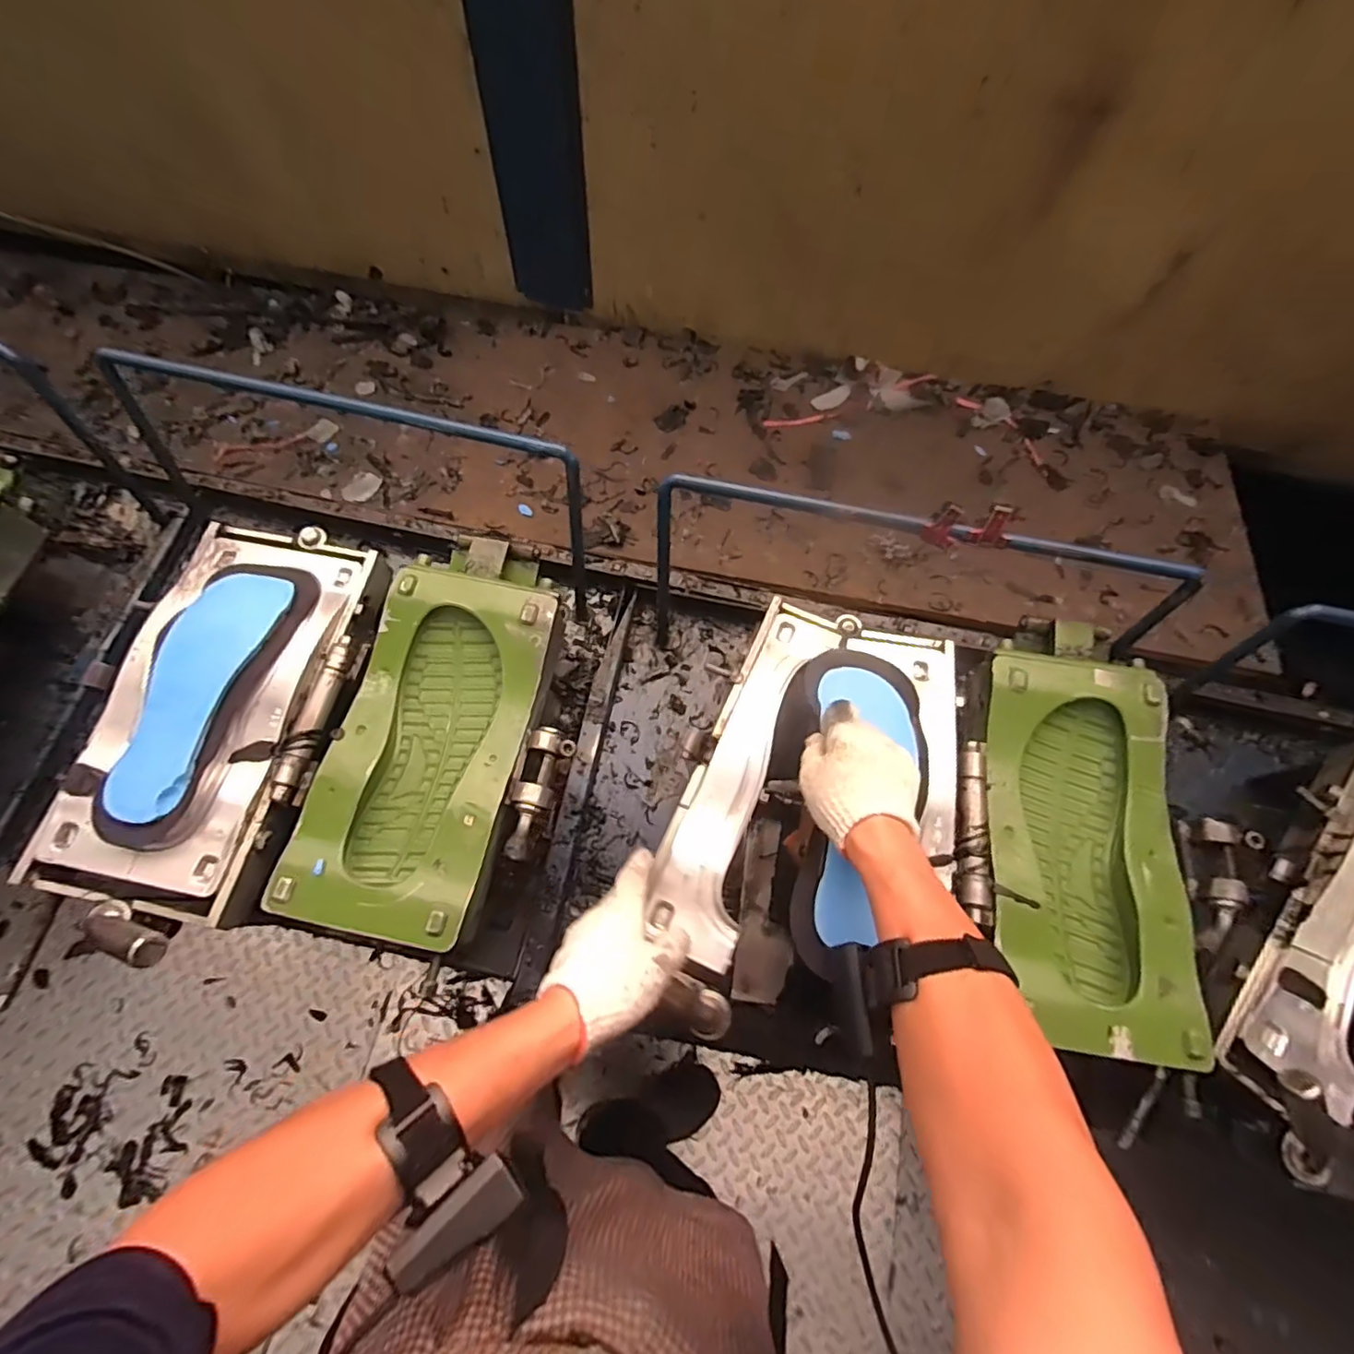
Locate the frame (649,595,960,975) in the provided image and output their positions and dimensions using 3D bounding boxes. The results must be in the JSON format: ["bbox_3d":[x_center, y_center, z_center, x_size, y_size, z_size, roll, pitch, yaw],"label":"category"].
[{"bbox_3d":[0.140,0.106,0.585,0.234,0.039,0.373,24,73,5],"label":"frame"}]

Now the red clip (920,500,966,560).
[{"bbox_3d":[0.253,-0.138,0.568,0.039,0.032,0.027,30,74,7],"label":"red clip"}]

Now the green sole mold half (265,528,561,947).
[{"bbox_3d":[-0.232,0.045,0.594,0.181,0.050,0.379,11,72,1],"label":"green sole mold half"}]

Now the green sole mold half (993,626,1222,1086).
[{"bbox_3d":[0.367,0.133,0.571,0.218,0.067,0.386,10,72,1],"label":"green sole mold half"}]

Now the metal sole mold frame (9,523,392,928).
[{"bbox_3d":[-0.440,0.026,0.606,0.218,0.067,0.389,12,72,2],"label":"metal sole mold frame"}]

